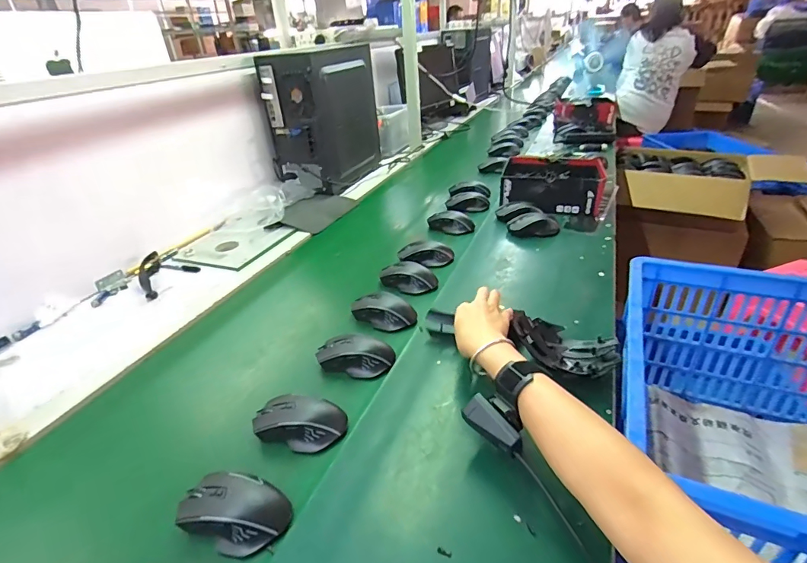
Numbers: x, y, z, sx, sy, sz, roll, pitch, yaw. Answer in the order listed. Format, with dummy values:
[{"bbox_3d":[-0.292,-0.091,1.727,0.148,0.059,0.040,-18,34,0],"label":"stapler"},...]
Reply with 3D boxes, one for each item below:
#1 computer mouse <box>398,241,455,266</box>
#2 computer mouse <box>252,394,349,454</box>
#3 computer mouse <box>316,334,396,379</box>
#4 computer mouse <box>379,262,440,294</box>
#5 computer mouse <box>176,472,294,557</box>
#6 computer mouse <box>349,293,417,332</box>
[{"bbox_3d":[0.049,-0.061,0.915,0.116,0.037,0.065,-8,32,-7],"label":"computer mouse"},{"bbox_3d":[-0.134,0.178,0.540,0.115,0.041,0.063,4,32,11],"label":"computer mouse"},{"bbox_3d":[-0.074,0.111,0.646,0.118,0.039,0.060,6,33,15],"label":"computer mouse"},{"bbox_3d":[0.011,-0.011,0.836,0.114,0.038,0.068,7,33,16],"label":"computer mouse"},{"bbox_3d":[-0.177,0.238,0.443,0.111,0.033,0.066,8,33,18],"label":"computer mouse"},{"bbox_3d":[-0.036,0.052,0.737,0.114,0.037,0.063,10,34,21],"label":"computer mouse"}]

